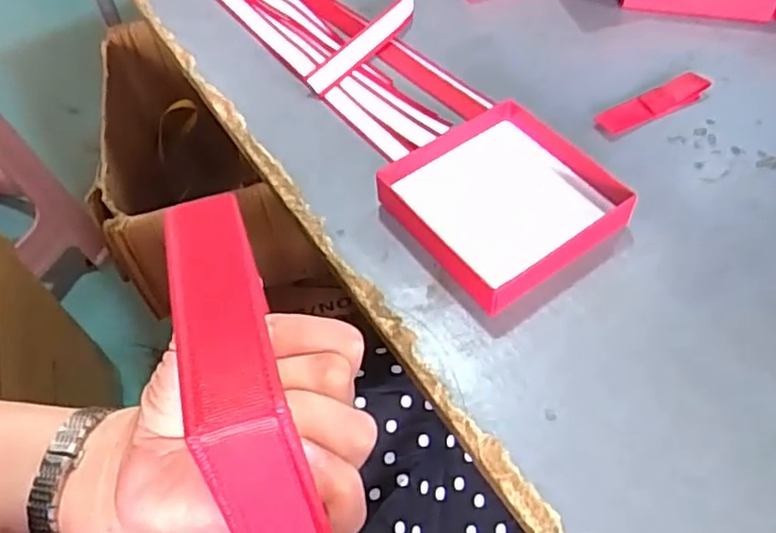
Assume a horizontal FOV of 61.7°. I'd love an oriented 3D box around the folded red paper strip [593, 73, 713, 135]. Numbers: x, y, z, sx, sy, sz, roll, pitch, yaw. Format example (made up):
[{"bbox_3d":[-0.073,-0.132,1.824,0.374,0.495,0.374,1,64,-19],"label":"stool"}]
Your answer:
[{"bbox_3d":[0.152,-0.094,0.372,0.069,0.007,0.019,-23,56,-11],"label":"folded red paper strip"}]

